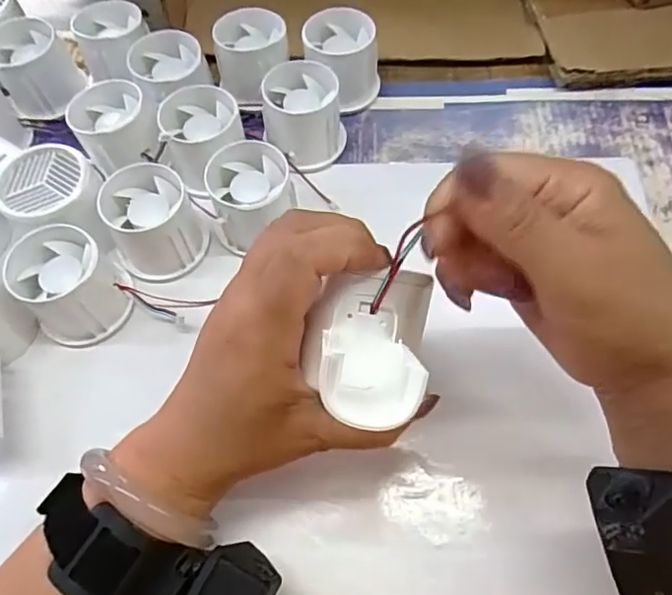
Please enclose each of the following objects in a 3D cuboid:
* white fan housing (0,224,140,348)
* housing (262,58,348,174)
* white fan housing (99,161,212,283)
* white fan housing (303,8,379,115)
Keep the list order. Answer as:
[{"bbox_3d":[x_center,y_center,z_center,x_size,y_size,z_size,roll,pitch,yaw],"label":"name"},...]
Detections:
[{"bbox_3d":[-0.156,-0.008,0.334,0.057,0.047,0.055,-1,62,2],"label":"white fan housing"},{"bbox_3d":[-0.022,-0.122,0.388,0.051,0.046,0.060,-6,62,-1],"label":"housing"},{"bbox_3d":[-0.113,-0.046,0.352,0.056,0.050,0.052,-1,62,2],"label":"white fan housing"},{"bbox_3d":[0.003,-0.172,0.414,0.056,0.052,0.048,36,69,19],"label":"white fan housing"}]

